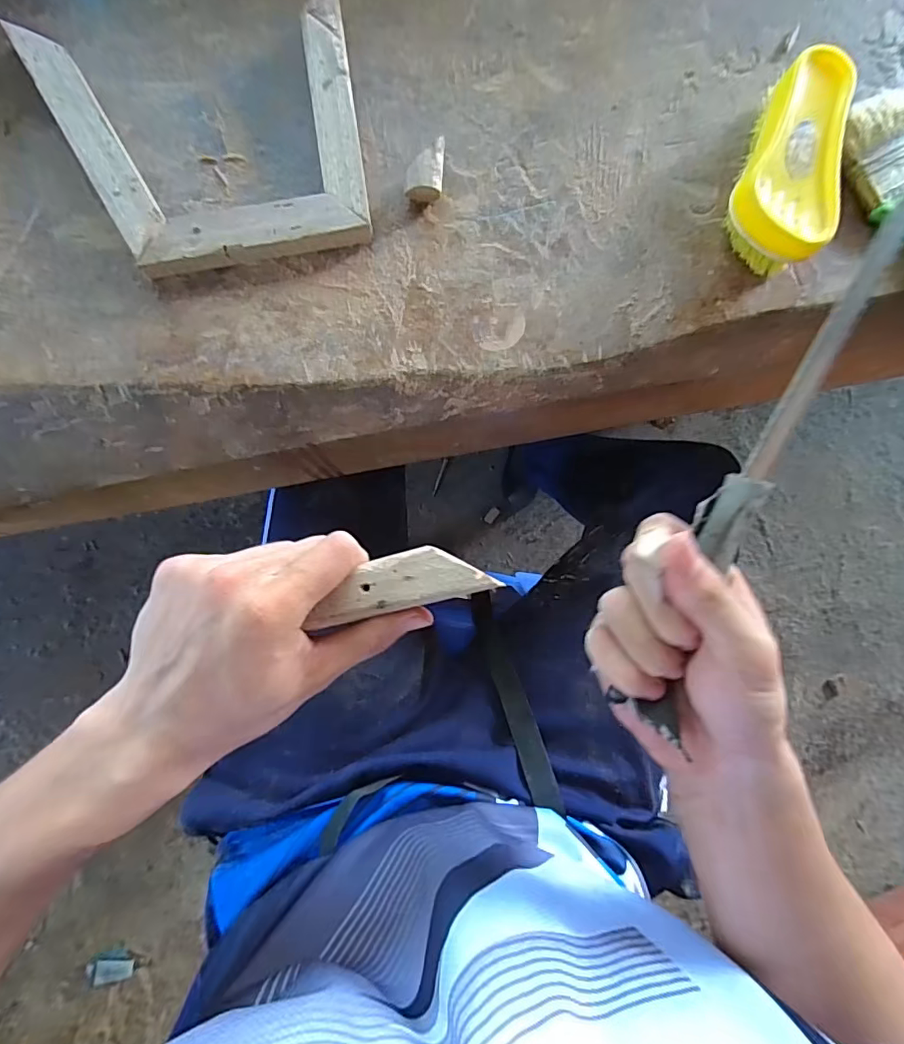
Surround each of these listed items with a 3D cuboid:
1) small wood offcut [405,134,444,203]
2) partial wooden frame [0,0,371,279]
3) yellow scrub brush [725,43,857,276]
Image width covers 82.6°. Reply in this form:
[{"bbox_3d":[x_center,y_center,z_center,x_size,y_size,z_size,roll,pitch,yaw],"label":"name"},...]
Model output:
[{"bbox_3d":[-0.017,-0.223,0.329,0.023,0.020,0.032,4,87,-4],"label":"small wood offcut"},{"bbox_3d":[-0.146,-0.234,0.319,0.184,0.022,0.152,-15,88,-5],"label":"partial wooden frame"},{"bbox_3d":[0.212,-0.222,0.327,0.058,0.044,0.119,22,86,-3],"label":"yellow scrub brush"}]

